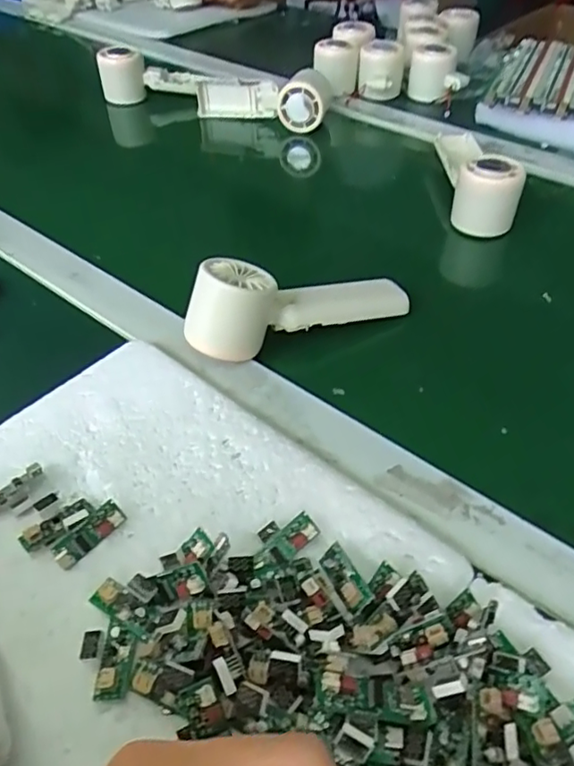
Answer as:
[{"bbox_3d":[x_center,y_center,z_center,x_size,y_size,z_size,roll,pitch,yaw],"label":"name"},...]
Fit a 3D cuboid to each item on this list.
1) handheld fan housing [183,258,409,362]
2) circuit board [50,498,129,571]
[{"bbox_3d":[0.008,-0.068,0.422,0.163,0.050,0.047,-18,49,-17],"label":"handheld fan housing"},{"bbox_3d":[-0.101,0.078,0.302,0.039,0.006,0.014,-41,100,-27],"label":"circuit board"}]

